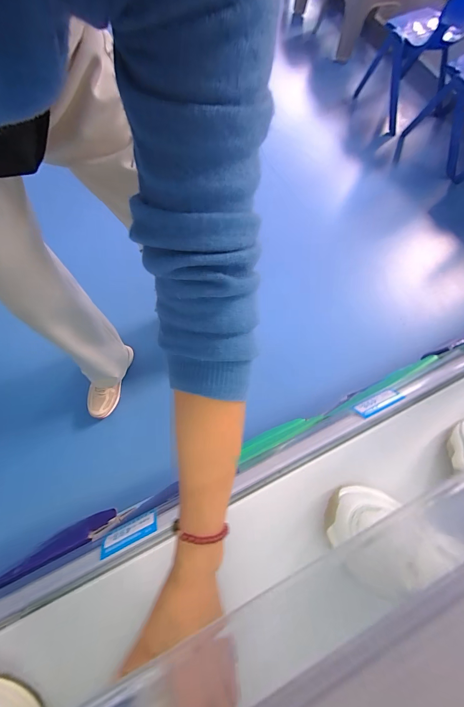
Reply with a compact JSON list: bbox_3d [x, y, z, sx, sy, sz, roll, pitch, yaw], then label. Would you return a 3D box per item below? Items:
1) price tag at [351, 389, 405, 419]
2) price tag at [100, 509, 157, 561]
[{"bbox_3d":[0.226,0.076,0.440,0.077,0.008,0.031,-23,30,-10],"label":"price tag"},{"bbox_3d":[-0.134,0.234,0.373,0.072,0.033,0.004,-25,116,-10],"label":"price tag"}]

